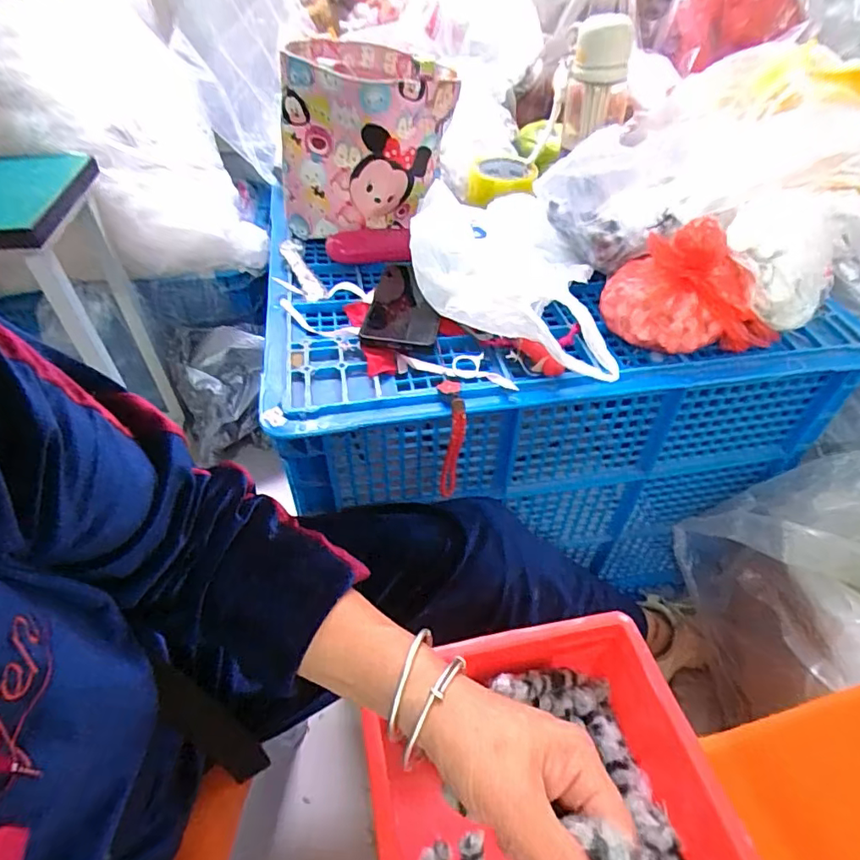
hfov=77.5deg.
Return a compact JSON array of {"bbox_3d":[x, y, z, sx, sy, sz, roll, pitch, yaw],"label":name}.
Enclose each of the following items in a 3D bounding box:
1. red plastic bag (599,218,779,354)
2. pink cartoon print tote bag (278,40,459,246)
[{"bbox_3d":[0.274,-0.142,0.551,0.172,0.110,0.116,20,50,17],"label":"red plastic bag"},{"bbox_3d":[-0.089,-0.360,0.683,0.181,0.185,0.143,25,51,21],"label":"pink cartoon print tote bag"}]

